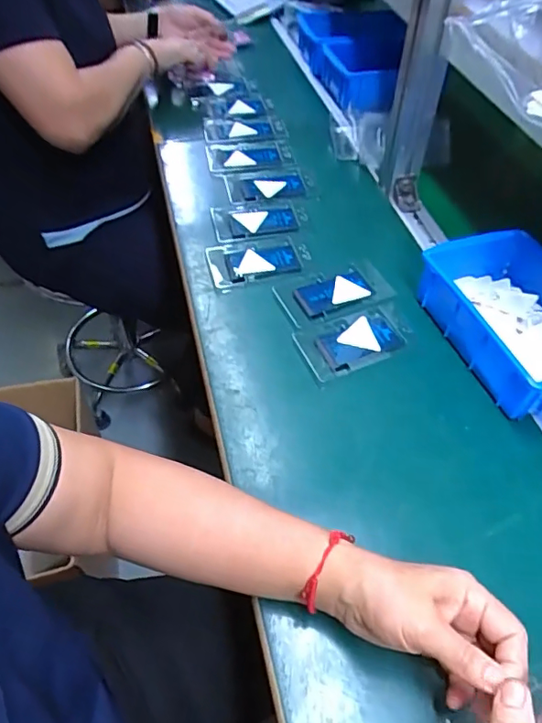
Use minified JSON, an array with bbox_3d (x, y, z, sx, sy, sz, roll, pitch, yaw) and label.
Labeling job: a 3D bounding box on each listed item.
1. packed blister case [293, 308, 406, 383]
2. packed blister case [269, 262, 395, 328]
[{"bbox_3d":[0.088,-0.020,0.575,0.110,0.018,0.069,-16,53,-15],"label":"packed blister case"},{"bbox_3d":[0.074,-0.079,0.611,0.122,0.016,0.073,-16,53,-14],"label":"packed blister case"}]

